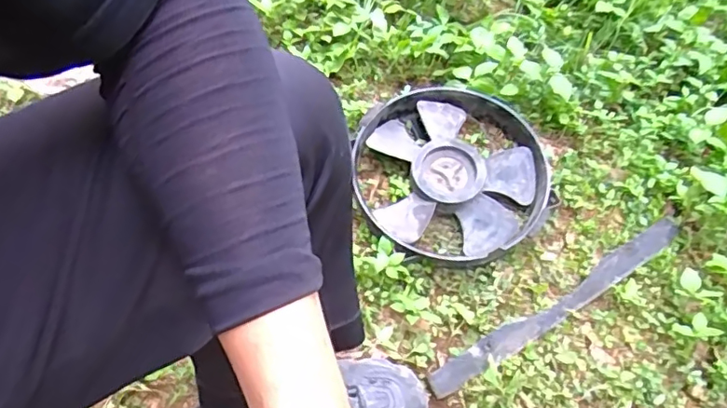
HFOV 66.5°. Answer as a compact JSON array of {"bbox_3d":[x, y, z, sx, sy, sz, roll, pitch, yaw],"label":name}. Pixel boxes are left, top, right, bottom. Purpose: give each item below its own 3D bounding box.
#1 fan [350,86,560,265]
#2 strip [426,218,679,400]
[{"bbox_3d":[0.137,-0.047,0.868,0.300,0.075,0.289,-2,59,3],"label":"fan"},{"bbox_3d":[0.283,0.144,0.802,0.441,0.026,0.036,-29,61,-13],"label":"strip"}]

